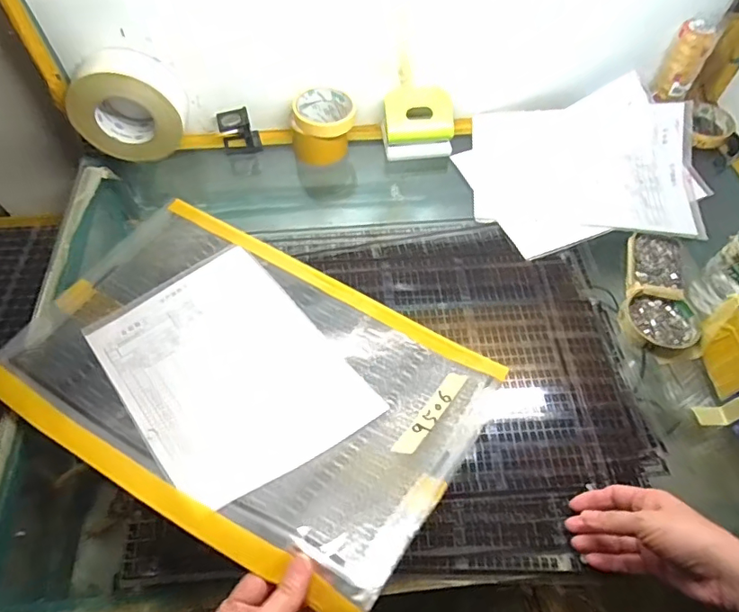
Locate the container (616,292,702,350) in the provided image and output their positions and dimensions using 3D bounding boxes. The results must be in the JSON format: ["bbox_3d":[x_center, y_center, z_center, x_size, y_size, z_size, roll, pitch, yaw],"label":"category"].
[{"bbox_3d":[0.337,0.019,0.586,0.083,0.018,0.075,7,58,3],"label":"container"}]

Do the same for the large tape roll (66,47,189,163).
[{"bbox_3d":[-0.333,-0.276,0.693,0.146,0.128,0.068,-5,58,-4],"label":"large tape roll"}]

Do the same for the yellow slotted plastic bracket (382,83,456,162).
[{"bbox_3d":[0.071,-0.278,0.748,0.107,0.070,0.086,-1,58,-2],"label":"yellow slotted plastic bracket"}]

